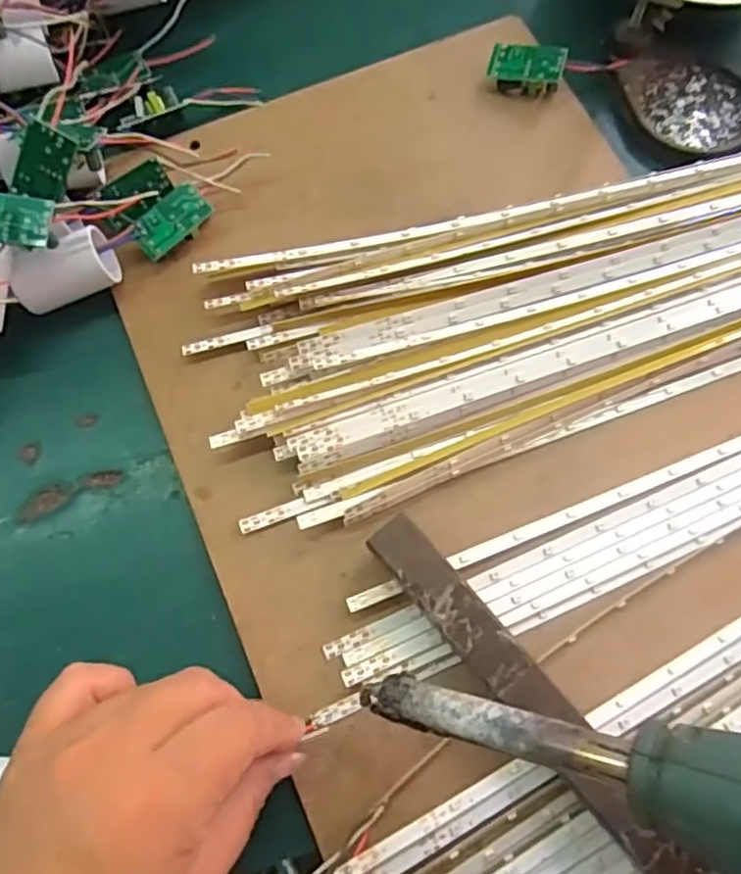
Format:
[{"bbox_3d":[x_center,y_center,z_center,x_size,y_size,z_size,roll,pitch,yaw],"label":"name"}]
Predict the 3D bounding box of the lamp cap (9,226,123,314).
[{"bbox_3d":[-0.142,-0.078,0.308,0.045,0.032,0.027,-23,73,-6],"label":"lamp cap"}]

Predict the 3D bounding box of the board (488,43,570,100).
[{"bbox_3d":[0.083,-0.197,0.357,0.038,0.016,0.020,12,73,5],"label":"board"}]

